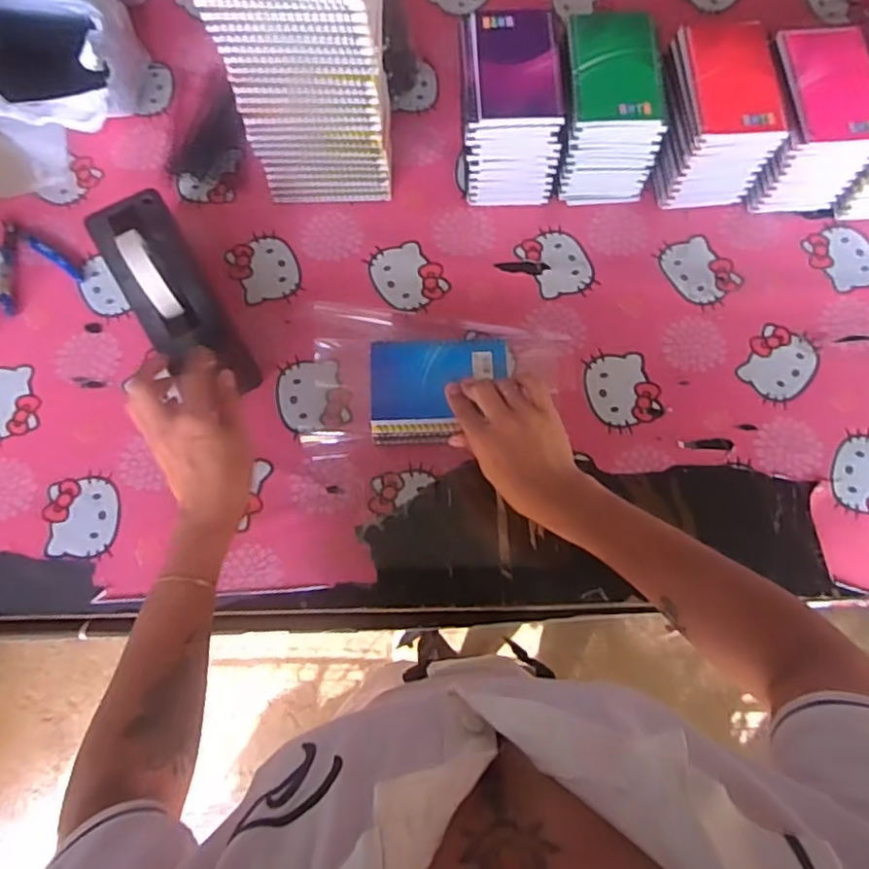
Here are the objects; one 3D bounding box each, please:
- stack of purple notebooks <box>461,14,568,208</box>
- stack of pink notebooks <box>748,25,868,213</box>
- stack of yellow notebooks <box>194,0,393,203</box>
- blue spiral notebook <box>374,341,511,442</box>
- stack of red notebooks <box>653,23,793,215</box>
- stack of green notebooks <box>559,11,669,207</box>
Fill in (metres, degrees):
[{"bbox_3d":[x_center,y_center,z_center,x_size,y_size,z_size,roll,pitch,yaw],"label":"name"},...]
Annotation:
[{"bbox_3d":[0.077,-0.337,0.676,0.097,0.131,0.137,-2,74,0],"label":"stack of purple notebooks"},{"bbox_3d":[0.392,-0.326,0.674,0.098,0.127,0.131,-2,74,0],"label":"stack of pink notebooks"},{"bbox_3d":[-0.119,-0.348,0.601,0.140,0.295,0.102,3,74,1],"label":"stack of yellow notebooks"},{"bbox_3d":[0.005,-0.041,0.611,0.129,0.016,0.097,-2,74,0],"label":"blue spiral notebook"},{"bbox_3d":[0.288,-0.330,0.673,0.098,0.124,0.133,-5,74,-1],"label":"stack of red notebooks"},{"bbox_3d":[0.181,-0.336,0.673,0.094,0.135,0.132,2,74,1],"label":"stack of green notebooks"}]

